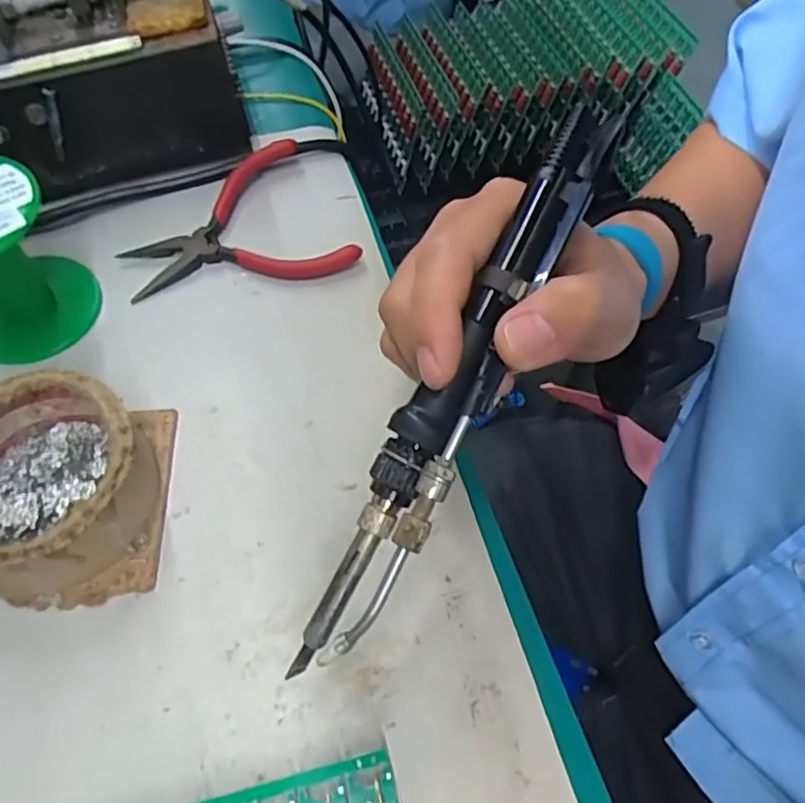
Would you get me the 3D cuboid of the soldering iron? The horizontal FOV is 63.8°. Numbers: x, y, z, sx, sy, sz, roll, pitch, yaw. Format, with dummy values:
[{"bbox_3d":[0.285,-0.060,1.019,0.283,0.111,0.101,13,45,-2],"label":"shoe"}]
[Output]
[{"bbox_3d":[0.024,-0.014,0.215,0.026,0.019,0.220,27,86,15],"label":"soldering iron"}]

